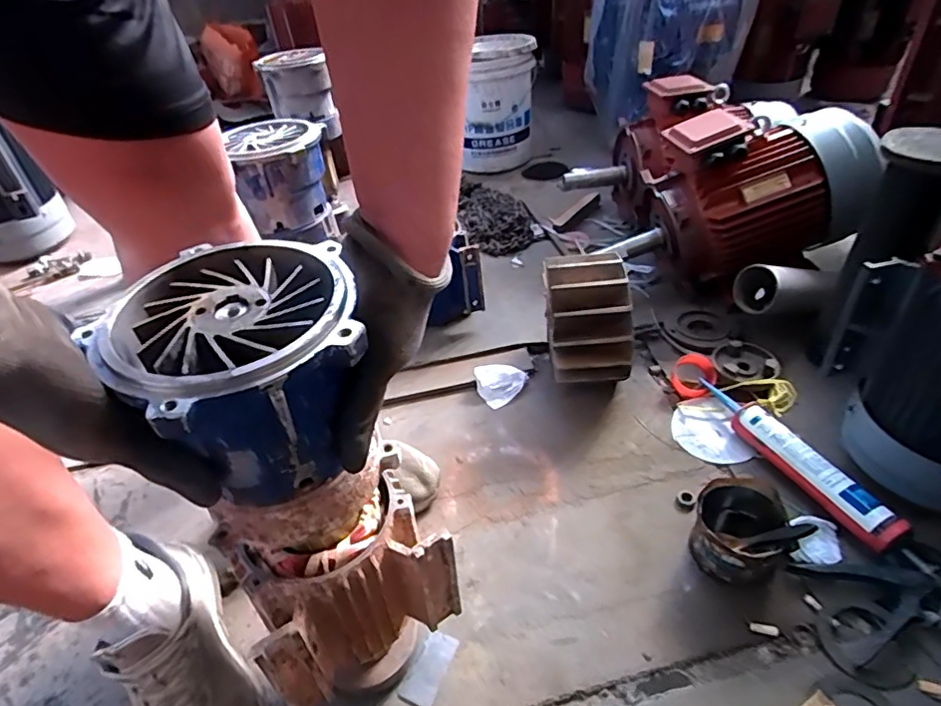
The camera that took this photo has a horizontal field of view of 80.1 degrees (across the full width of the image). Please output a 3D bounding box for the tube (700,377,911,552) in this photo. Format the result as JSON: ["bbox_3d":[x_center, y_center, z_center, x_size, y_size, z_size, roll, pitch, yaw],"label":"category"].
[{"bbox_3d":[0.443,0.138,0.790,0.051,0.065,0.328,-18,42,-13],"label":"tube"}]

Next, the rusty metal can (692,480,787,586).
[{"bbox_3d":[0.330,0.221,0.688,0.101,0.082,0.105,-3,40,3],"label":"rusty metal can"}]

